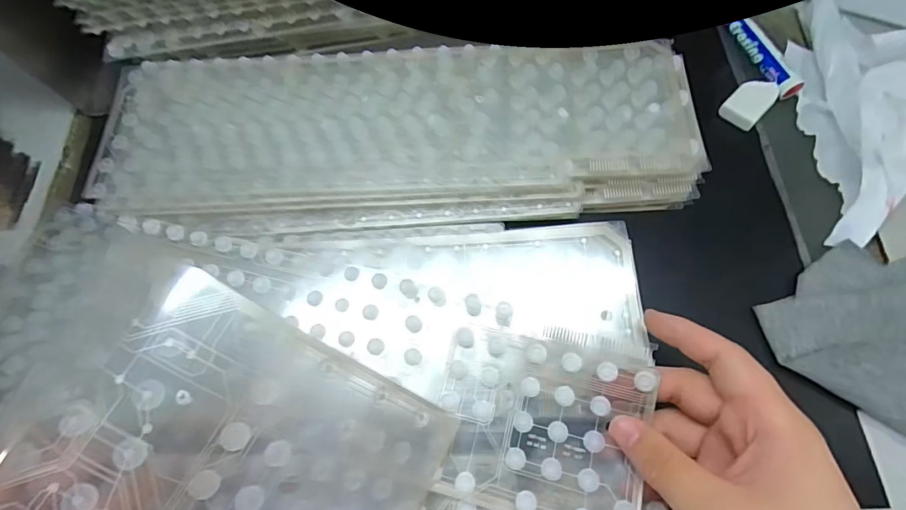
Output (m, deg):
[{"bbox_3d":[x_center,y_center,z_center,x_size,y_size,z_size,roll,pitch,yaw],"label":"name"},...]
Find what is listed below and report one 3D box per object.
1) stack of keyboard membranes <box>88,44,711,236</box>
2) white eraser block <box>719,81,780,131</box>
[{"bbox_3d":[-0.047,-0.087,0.305,0.408,0.023,0.135,1,73,3],"label":"stack of keyboard membranes"},{"bbox_3d":[0.212,-0.109,0.314,0.025,0.008,0.040,42,79,14],"label":"white eraser block"}]

